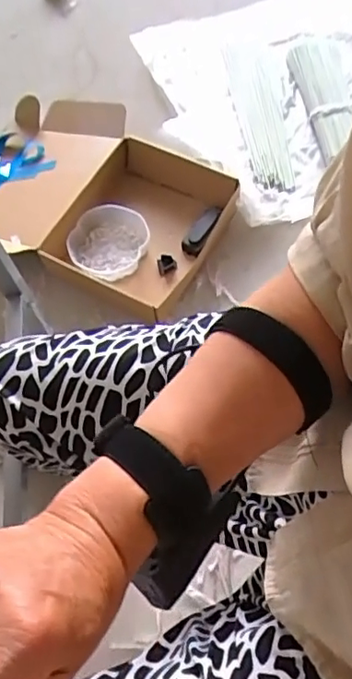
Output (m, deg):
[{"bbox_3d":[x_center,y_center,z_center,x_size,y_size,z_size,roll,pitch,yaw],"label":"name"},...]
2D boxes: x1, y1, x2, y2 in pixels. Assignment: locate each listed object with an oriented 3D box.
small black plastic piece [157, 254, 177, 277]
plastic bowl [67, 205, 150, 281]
[{"bbox_3d":[-0.019,-0.150,1.122,0.035,0.029,0.043,-20,65,-7],"label":"small black plastic piece"},{"bbox_3d":[-0.133,-0.192,1.135,0.158,0.059,0.150,-2,64,5],"label":"plastic bowl"}]

